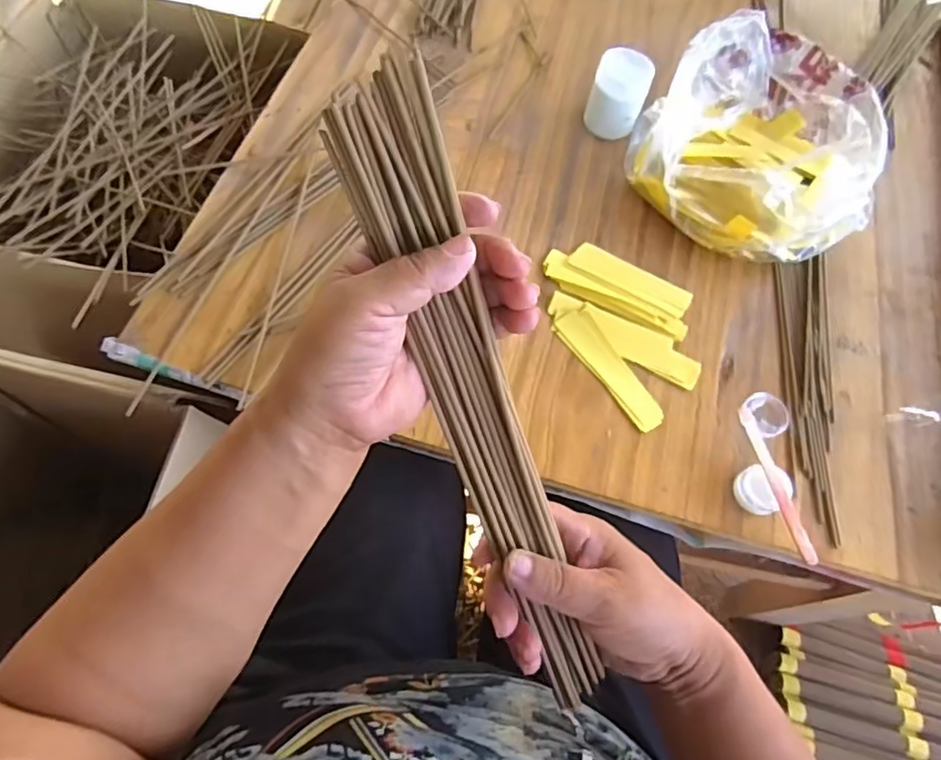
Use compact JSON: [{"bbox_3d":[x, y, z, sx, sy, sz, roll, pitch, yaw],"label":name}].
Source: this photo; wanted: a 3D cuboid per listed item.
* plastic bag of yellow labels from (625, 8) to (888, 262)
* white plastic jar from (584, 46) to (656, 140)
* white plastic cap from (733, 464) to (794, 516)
[{"bbox_3d":[0.281,-0.228,0.584,0.232,0.093,0.228,21,65,6],"label":"plastic bag of yellow labels"},{"bbox_3d":[0.151,-0.290,0.607,0.056,0.068,0.046,14,65,3],"label":"white plastic jar"},{"bbox_3d":[0.226,0.087,0.464,0.036,0.028,0.034,2,65,-3],"label":"white plastic cap"}]

